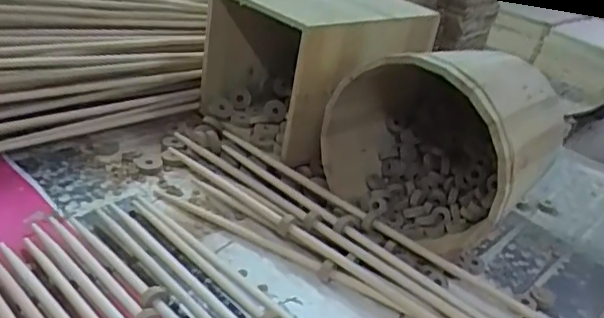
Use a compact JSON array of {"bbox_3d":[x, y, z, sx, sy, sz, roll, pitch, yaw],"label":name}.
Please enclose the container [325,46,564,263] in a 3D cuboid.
[{"bbox_3d":[0.168,-0.022,0.718,0.226,0.237,0.198,27,34,30],"label":"container"}]

